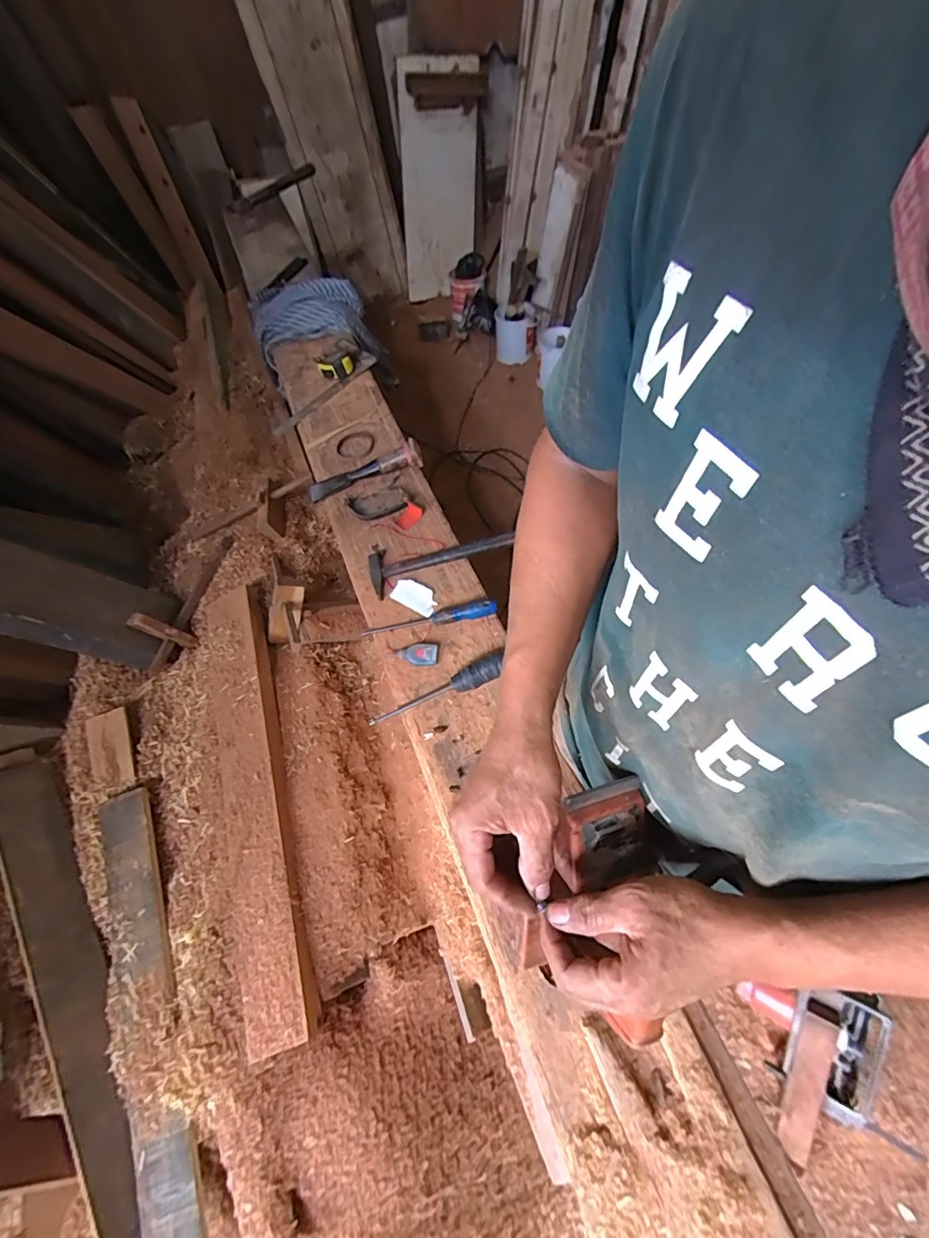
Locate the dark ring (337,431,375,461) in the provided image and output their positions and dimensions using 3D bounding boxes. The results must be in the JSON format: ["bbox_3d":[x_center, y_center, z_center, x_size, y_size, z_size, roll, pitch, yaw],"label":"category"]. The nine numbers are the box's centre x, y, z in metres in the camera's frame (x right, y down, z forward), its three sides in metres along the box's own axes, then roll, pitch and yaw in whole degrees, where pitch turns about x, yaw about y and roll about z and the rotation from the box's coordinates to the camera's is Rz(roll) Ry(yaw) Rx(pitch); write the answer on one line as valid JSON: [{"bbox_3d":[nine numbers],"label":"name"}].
[{"bbox_3d":[-0.226,-0.362,1.050,0.081,0.009,0.084,-3,59,5],"label":"dark ring"}]

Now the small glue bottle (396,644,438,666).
[{"bbox_3d":[-0.075,0.056,0.782,0.066,0.015,0.037,3,60,8],"label":"small glue bottle"}]

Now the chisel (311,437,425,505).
[{"bbox_3d":[-0.198,-0.285,0.985,0.238,0.045,0.044,-19,57,10],"label":"chisel"}]

